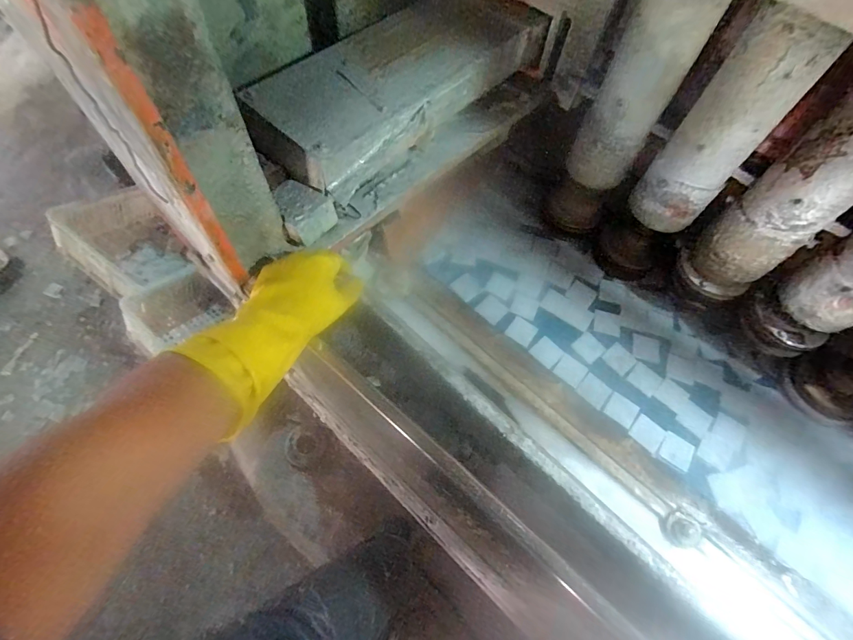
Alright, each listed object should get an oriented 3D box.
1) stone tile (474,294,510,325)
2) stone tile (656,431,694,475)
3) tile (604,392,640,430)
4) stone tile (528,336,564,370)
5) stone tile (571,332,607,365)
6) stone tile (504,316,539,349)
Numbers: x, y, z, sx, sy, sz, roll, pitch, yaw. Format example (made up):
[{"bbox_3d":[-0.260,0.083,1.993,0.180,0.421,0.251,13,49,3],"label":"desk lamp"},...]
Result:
[{"bbox_3d":[0.123,-0.020,0.760,0.049,0.004,0.048,40,67,16],"label":"stone tile"},{"bbox_3d":[0.403,0.212,0.657,0.049,0.004,0.053,33,65,13],"label":"stone tile"},{"bbox_3d":[0.328,0.151,0.683,0.048,0.004,0.048,36,66,14],"label":"tile"},{"bbox_3d":[0.214,0.057,0.724,0.045,0.004,0.048,-40,72,-22],"label":"stone tile"},{"bbox_3d":[0.291,0.050,0.731,0.049,0.004,0.047,-35,70,-20],"label":"stone tile"},{"bbox_3d":[0.174,0.020,0.740,0.048,0.004,0.047,33,65,13],"label":"stone tile"}]

